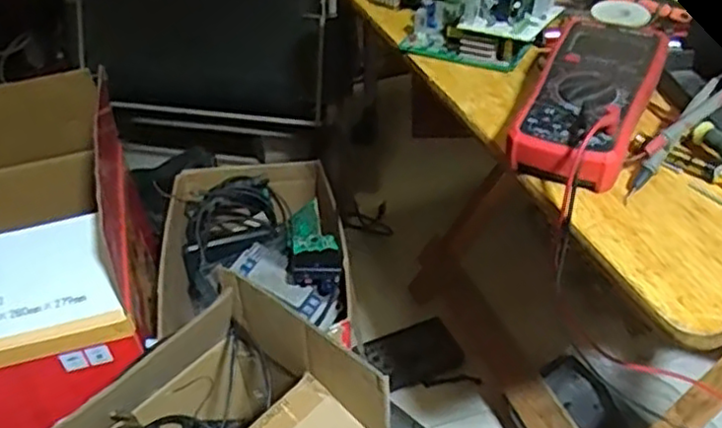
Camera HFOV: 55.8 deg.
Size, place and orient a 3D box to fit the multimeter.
[{"bbox_3d":[0.188,-0.095,0.568,0.092,0.048,0.197,17,46,22],"label":"multimeter"}]

